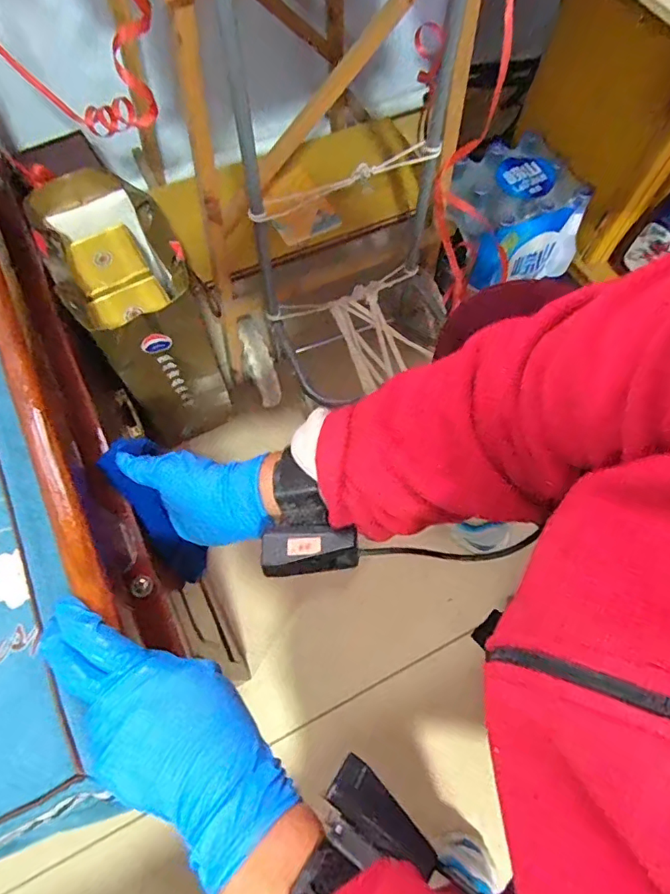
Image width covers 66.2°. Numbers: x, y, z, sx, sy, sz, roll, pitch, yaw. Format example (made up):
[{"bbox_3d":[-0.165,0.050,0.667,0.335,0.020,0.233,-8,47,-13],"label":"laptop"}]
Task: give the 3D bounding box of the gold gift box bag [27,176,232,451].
[{"bbox_3d":[-0.284,-0.197,0.777,0.163,0.280,0.281,-30,71,-13],"label":"gold gift box bag"}]

